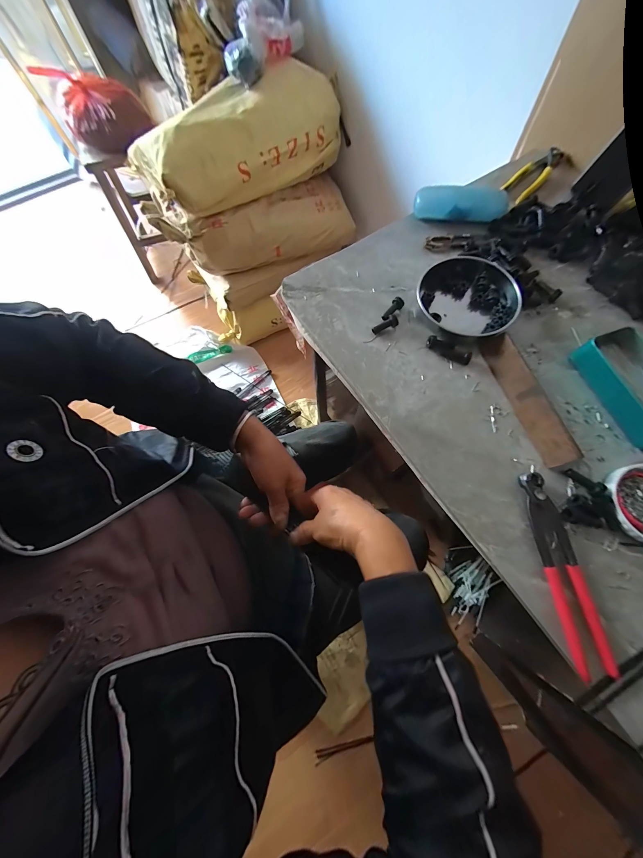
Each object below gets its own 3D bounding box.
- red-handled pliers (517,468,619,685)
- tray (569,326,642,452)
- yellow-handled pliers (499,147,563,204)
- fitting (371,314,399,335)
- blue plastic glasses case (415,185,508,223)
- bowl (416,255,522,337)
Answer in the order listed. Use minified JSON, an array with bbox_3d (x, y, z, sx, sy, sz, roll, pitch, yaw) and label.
[{"bbox_3d":[0.262,0.147,0.297,0.041,0.017,0.194,-5,71,-1],"label":"red-handled pliers"},{"bbox_3d":[0.407,-0.054,0.356,0.076,0.031,0.153,-22,72,-6],"label":"tray"},{"bbox_3d":[0.384,-0.464,0.499,0.047,0.010,0.176,39,76,13],"label":"yellow-handled pliers"},{"bbox_3d":[0.092,-0.152,0.403,0.039,0.015,0.013,-22,72,-6],"label":"fitting"},{"bbox_3d":[0.239,-0.380,0.463,0.160,0.033,0.045,0,71,1],"label":"blue plastic glasses case"},{"bbox_3d":[0.215,-0.195,0.405,0.135,0.031,0.126,0,71,1],"label":"bowl"}]

